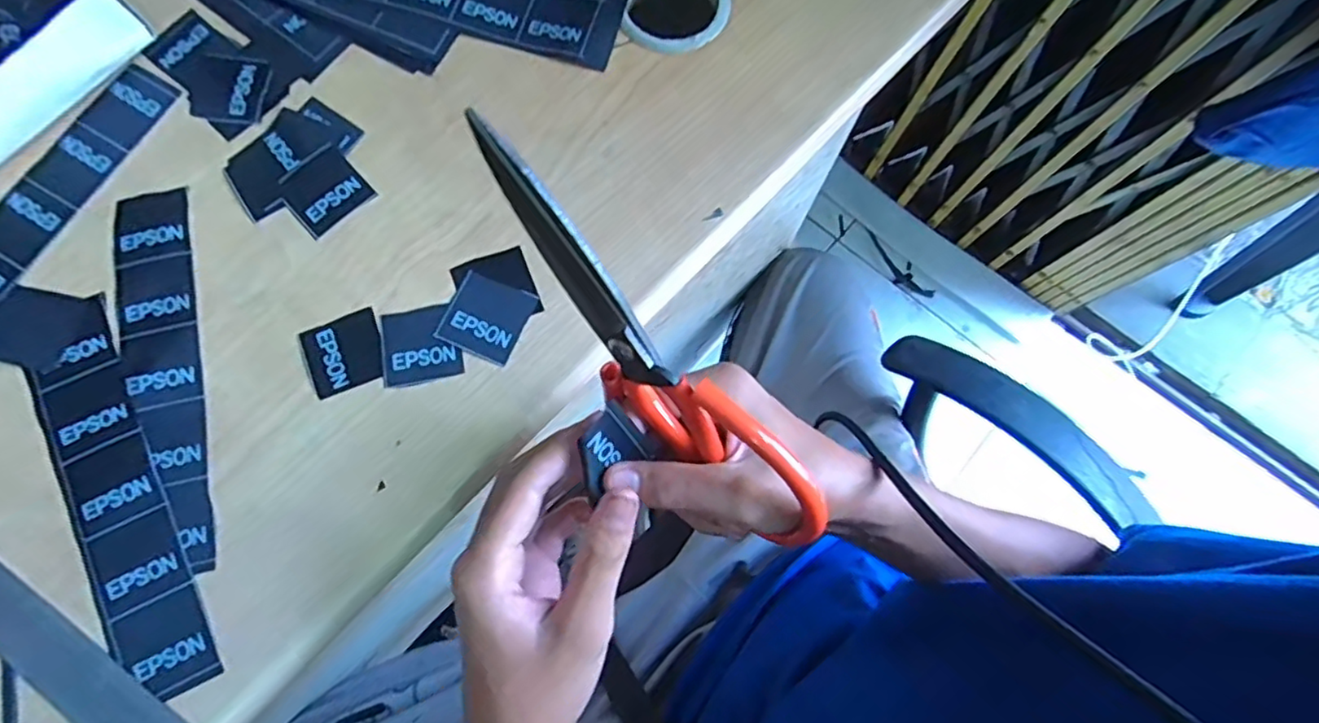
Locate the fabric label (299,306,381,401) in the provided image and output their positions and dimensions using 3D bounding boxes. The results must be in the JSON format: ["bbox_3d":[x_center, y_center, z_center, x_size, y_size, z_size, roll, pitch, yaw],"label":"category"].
[{"bbox_3d":[-0.161,-0.005,0.330,0.038,0.004,0.037,-23,79,-6],"label":"fabric label"}]

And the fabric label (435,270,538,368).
[{"bbox_3d":[-0.090,-0.023,0.336,0.040,0.004,0.040,24,77,4],"label":"fabric label"}]

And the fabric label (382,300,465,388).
[{"bbox_3d":[-0.123,-0.009,0.332,0.039,0.004,0.039,-12,77,-4],"label":"fabric label"}]

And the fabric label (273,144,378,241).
[{"bbox_3d":[-0.182,-0.093,0.351,0.041,0.004,0.040,-42,81,-10],"label":"fabric label"}]

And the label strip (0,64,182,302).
[{"bbox_3d":[-0.337,-0.076,0.346,0.038,0.004,0.203,31,78,6],"label":"label strip"}]

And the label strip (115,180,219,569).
[{"bbox_3d":[-0.252,0.004,0.327,0.038,0.004,0.198,-13,78,-4],"label":"label strip"}]

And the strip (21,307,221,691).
[{"bbox_3d":[-0.261,0.068,0.311,0.042,0.004,0.186,-26,79,-7],"label":"strip"}]

